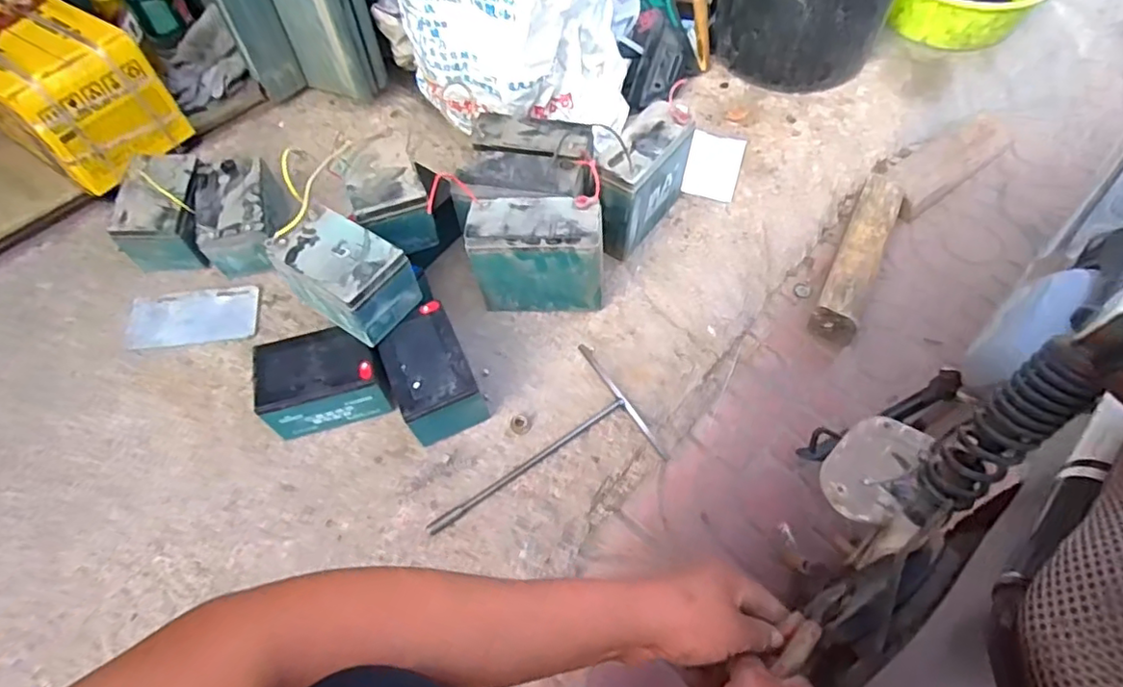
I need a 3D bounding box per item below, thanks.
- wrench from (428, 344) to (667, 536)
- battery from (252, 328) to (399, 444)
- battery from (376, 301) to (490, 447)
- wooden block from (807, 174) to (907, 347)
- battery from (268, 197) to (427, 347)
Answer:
[{"bbox_3d":[-0.038,0.143,0.782,0.302,0.013,0.175,-31,58,-16],"label":"wrench"},{"bbox_3d":[-0.309,0.048,0.803,0.157,0.101,0.099,-16,55,-6],"label":"battery"},{"bbox_3d":[-0.175,0.044,0.808,0.105,0.106,0.149,-24,57,-12],"label":"battery"},{"bbox_3d":[0.475,-0.143,0.967,0.069,0.075,0.341,23,60,19],"label":"wooden block"},{"bbox_3d":[-0.274,-0.084,0.771,0.149,0.102,0.104,26,61,21],"label":"battery"}]

